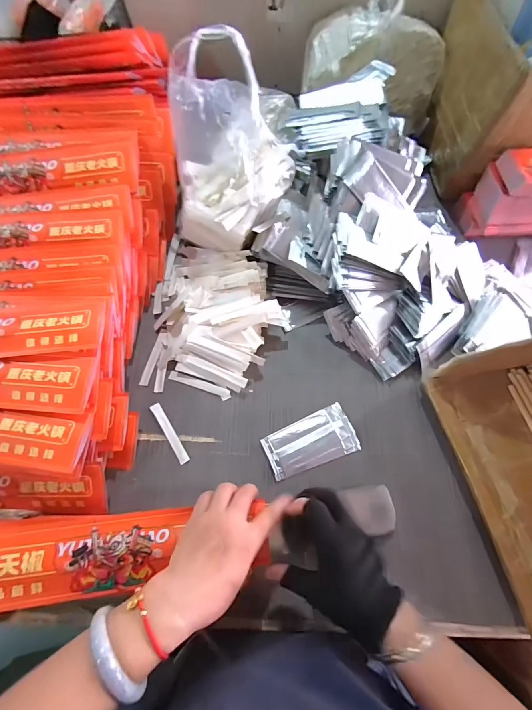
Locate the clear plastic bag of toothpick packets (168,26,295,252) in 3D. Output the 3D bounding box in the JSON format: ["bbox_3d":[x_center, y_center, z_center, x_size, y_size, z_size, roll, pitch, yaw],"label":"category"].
[{"bbox_3d":[-0.058,-0.262,0.421,0.157,0.210,0.131,31,71,9],"label":"clear plastic bag of toothpick packets"}]

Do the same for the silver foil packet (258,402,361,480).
[{"bbox_3d":[0.061,0.119,0.439,0.123,0.009,0.065,-22,72,-10],"label":"silver foil packet"}]

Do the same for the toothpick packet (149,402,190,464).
[{"bbox_3d":[-0.132,0.107,0.440,0.013,0.005,0.091,-32,74,-13],"label":"toothpick packet"}]

